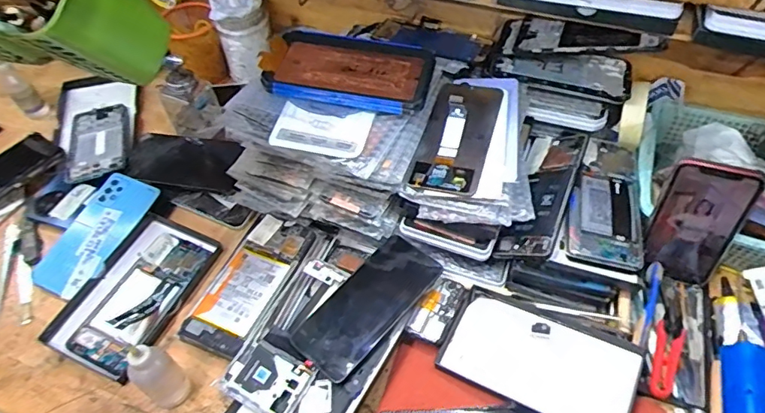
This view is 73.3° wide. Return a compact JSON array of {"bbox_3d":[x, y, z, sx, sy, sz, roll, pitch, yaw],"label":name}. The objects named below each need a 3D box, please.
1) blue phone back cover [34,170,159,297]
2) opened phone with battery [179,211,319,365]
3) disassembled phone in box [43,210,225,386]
[{"bbox_3d":[-0.334,0.031,0.603,0.073,0.010,0.161,20,62,9],"label":"blue phone back cover"},{"bbox_3d":[-0.141,0.080,0.557,0.076,0.014,0.167,19,56,16],"label":"opened phone with battery"},{"bbox_3d":[-0.266,0.087,0.559,0.099,0.030,0.179,19,56,16],"label":"disassembled phone in box"}]

